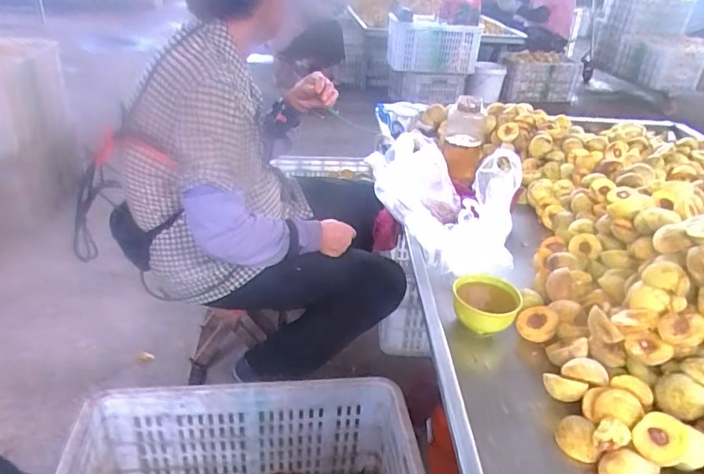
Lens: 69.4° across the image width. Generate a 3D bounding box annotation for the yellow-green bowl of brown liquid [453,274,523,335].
[{"bbox_3d":[0.220,0.119,0.852,0.111,0.067,0.101,3,32,-2],"label":"yellow-green bowl of brown liquid"}]

